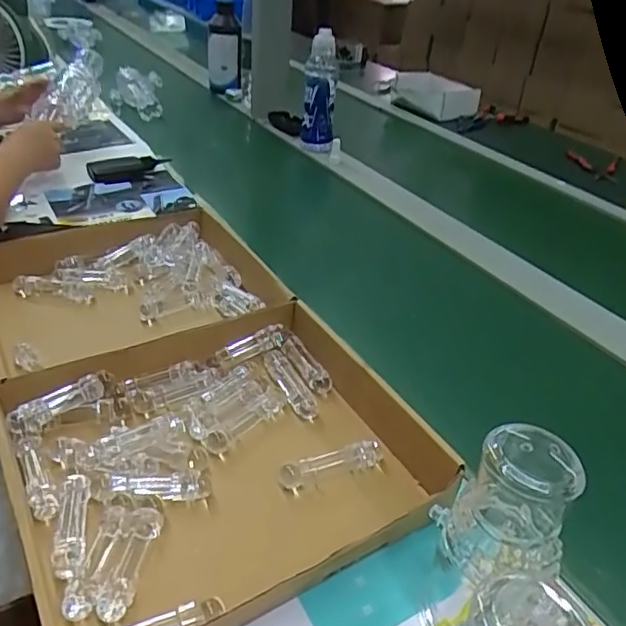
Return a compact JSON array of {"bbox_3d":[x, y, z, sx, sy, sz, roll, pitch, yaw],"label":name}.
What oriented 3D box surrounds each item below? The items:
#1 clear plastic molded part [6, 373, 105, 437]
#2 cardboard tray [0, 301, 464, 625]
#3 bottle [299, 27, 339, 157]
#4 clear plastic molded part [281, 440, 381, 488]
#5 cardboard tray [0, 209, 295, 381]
[{"bbox_3d":[-0.227,0.081,0.514,0.084,0.025,0.014,-25,45,-36],"label":"clear plastic molded part"},{"bbox_3d":[-0.076,0.126,0.510,0.332,0.070,0.267,-17,41,-28],"label":"cardboard tray"},{"bbox_3d":[0.013,-0.445,1.196,0.068,0.229,0.068,6,35,2],"label":"bottle"},{"bbox_3d":[0.016,0.132,0.507,0.091,0.023,0.018,-9,37,-19],"label":"clear plastic molded part"},{"bbox_3d":[-0.219,-0.010,0.700,0.321,0.094,0.285,-15,40,-26],"label":"cardboard tray"}]

